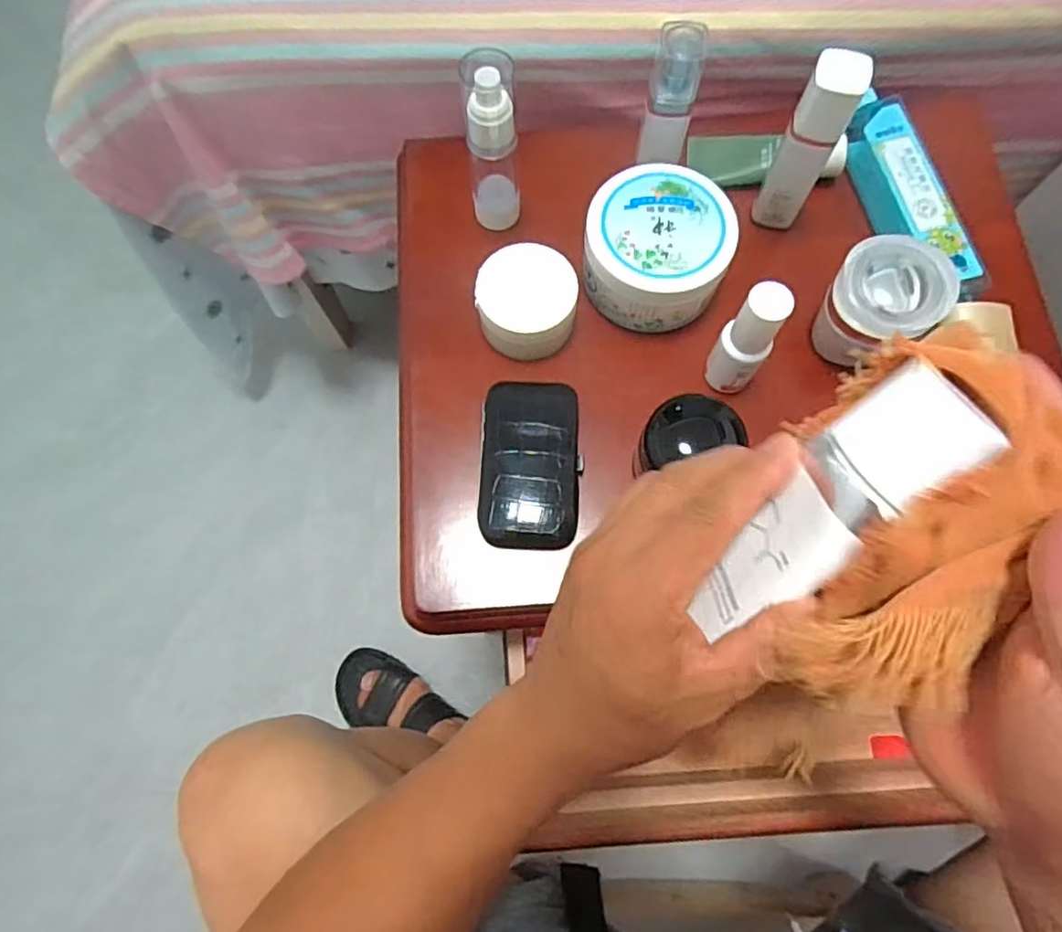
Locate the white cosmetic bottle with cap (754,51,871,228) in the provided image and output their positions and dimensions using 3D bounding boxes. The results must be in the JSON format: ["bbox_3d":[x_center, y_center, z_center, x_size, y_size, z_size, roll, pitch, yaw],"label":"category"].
[{"bbox_3d":[0.175,-0.201,0.405,0.030,0.121,0.029,21,75,8],"label":"white cosmetic bottle with cap"}]

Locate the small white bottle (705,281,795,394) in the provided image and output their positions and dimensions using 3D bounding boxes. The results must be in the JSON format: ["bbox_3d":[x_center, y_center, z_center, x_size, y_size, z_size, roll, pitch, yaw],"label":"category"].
[{"bbox_3d":[0.131,-0.075,0.385,0.029,0.088,0.027,0,73,2],"label":"small white bottle"}]

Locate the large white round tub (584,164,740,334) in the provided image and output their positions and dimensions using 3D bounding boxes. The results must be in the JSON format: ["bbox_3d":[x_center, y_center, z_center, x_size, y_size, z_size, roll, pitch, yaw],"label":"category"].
[{"bbox_3d":[0.084,-0.145,0.421,0.091,0.049,0.092,0,73,2],"label":"large white round tub"}]

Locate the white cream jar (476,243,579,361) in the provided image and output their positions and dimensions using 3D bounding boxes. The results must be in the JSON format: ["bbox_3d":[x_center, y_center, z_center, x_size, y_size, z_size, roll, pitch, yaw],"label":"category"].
[{"bbox_3d":[-0.002,-0.107,0.413,0.062,0.037,0.059,0,73,2],"label":"white cream jar"}]

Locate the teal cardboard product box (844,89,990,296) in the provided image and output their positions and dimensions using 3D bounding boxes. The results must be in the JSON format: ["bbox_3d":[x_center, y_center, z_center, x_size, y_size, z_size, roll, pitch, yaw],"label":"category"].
[{"bbox_3d":[0.262,-0.190,0.442,0.039,0.030,0.161,-15,73,-3],"label":"teal cardboard product box"}]

